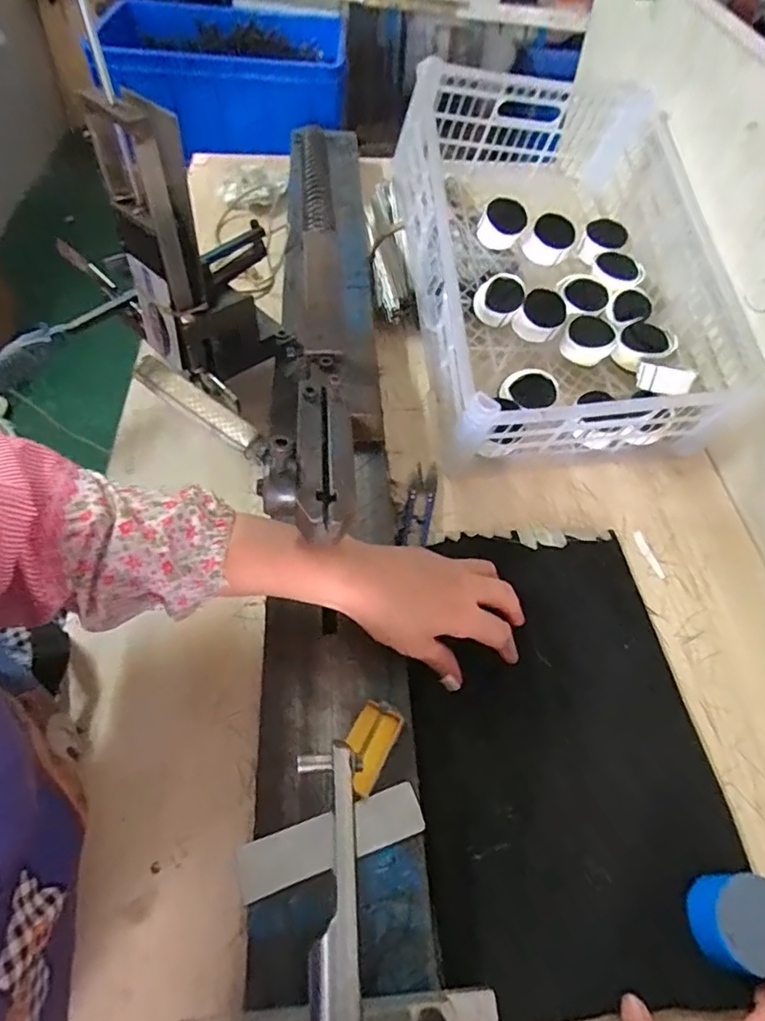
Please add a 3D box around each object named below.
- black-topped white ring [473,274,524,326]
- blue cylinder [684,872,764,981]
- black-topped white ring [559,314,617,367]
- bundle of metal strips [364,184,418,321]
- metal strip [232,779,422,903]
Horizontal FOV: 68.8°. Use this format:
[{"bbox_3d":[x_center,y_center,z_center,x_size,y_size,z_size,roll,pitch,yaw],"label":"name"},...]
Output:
[{"bbox_3d":[0.123,-0.224,0.597,0.056,0.030,0.045,-17,83,-18],"label":"black-topped white ring"},{"bbox_3d":[0.210,0.244,0.332,0.049,0.051,0.046,-5,55,-7],"label":"blue cylinder"},{"bbox_3d":[0.223,-0.182,0.601,0.052,0.034,0.050,2,54,-3],"label":"black-topped white ring"},{"bbox_3d":[0.010,-0.299,0.645,0.045,0.048,0.153,-9,87,-10],"label":"bundle of metal strips"},{"bbox_3d":[-0.029,0.193,0.328,0.107,0.004,0.028,-16,57,-12],"label":"metal strip"}]

